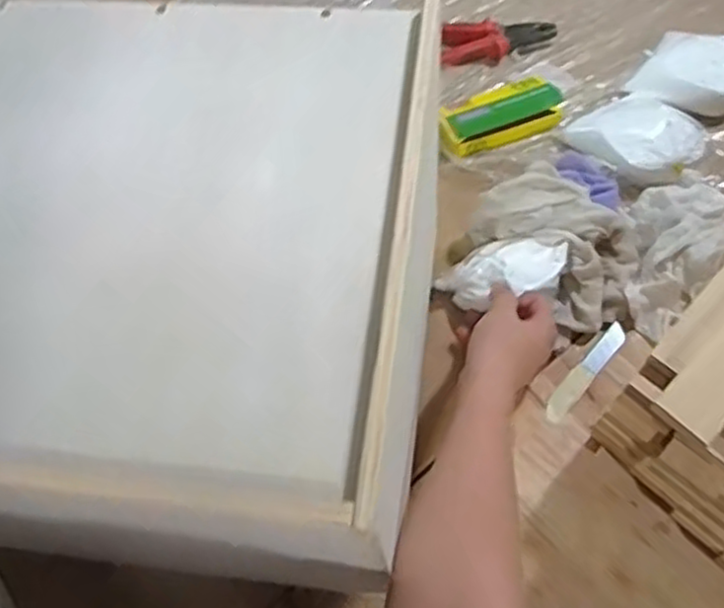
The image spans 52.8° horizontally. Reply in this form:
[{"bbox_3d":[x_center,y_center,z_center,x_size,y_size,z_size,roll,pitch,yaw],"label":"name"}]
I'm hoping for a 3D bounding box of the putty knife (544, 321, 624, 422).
[{"bbox_3d":[0.199,0.059,0.648,0.020,0.011,0.108,39,71,20],"label":"putty knife"}]

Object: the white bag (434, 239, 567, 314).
[{"bbox_3d":[0.133,-0.032,0.670,0.101,0.050,0.073,-32,64,-16],"label":"white bag"}]

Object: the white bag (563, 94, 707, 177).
[{"bbox_3d":[0.281,-0.171,0.752,0.101,0.057,0.120,-33,64,-14],"label":"white bag"}]

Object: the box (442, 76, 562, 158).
[{"bbox_3d":[0.150,-0.202,0.790,0.136,0.028,0.058,-20,64,-7],"label":"box"}]

